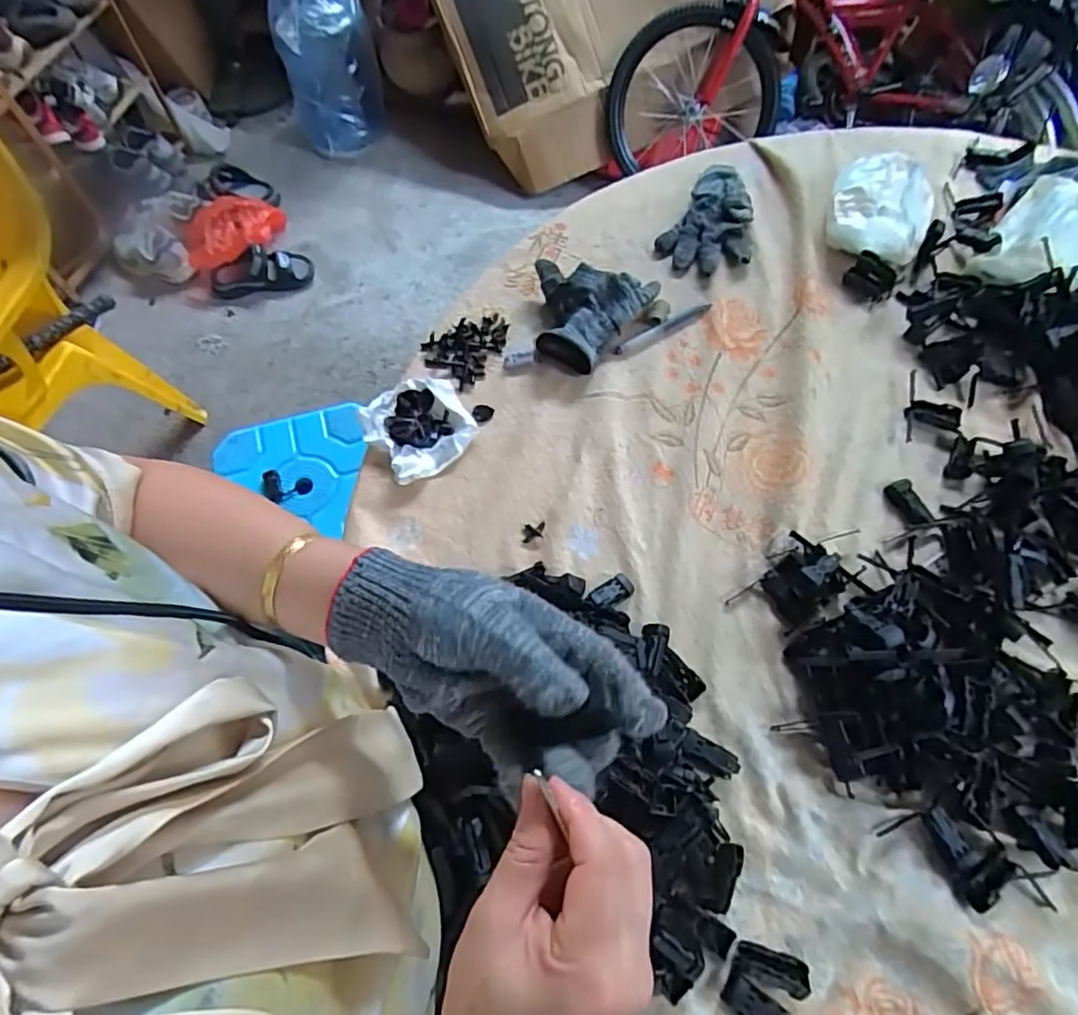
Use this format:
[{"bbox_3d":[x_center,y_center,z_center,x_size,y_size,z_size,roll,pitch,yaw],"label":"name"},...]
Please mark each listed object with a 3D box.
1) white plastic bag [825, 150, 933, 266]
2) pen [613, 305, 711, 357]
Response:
[{"bbox_3d":[0.387,-0.344,0.686,0.111,0.048,0.142,29,70,14],"label":"white plastic bag"},{"bbox_3d":[0.133,-0.189,0.655,0.121,0.008,0.017,-31,68,-12],"label":"pen"}]

